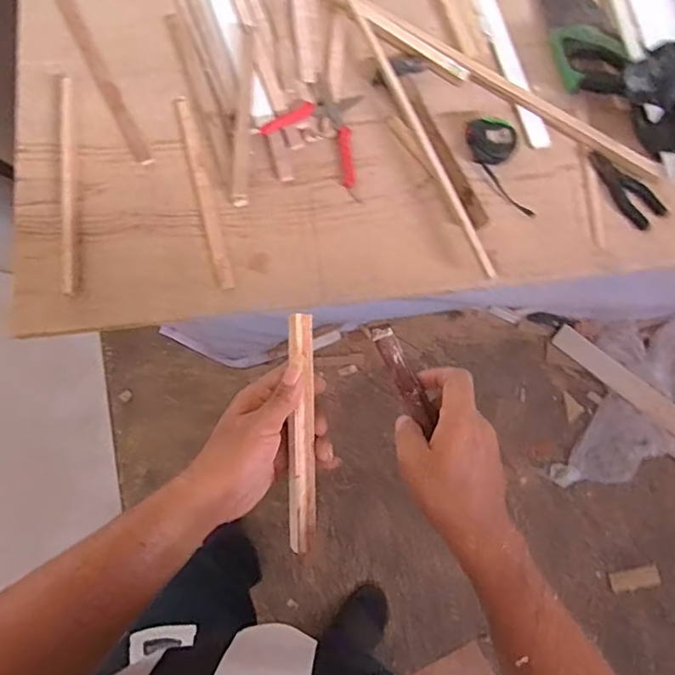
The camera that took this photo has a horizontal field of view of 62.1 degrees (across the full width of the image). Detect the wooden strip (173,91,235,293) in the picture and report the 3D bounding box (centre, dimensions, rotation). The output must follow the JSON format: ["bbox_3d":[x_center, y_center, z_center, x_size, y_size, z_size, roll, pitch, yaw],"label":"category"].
[{"bbox_3d":[-0.206,-0.227,0.841,0.020,0.017,0.330,-15,72,-7],"label":"wooden strip"}]

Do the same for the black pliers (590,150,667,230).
[{"bbox_3d":[0.437,-0.228,0.862,0.049,0.016,0.139,-37,76,-13],"label":"black pliers"}]

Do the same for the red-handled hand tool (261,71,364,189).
[{"bbox_3d":[-0.016,-0.328,0.867,0.152,0.033,0.143,26,72,7],"label":"red-handled hand tool"}]

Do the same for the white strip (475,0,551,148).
[{"bbox_3d":[0.247,-0.594,0.953,0.039,0.011,0.614,-11,71,-5],"label":"white strip"}]

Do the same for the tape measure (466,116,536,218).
[{"bbox_3d":[0.252,-0.262,0.859,0.073,0.034,0.167,-19,86,-8],"label":"tape measure"}]

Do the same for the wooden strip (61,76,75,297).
[{"bbox_3d":[-0.401,-0.234,0.828,0.017,0.010,0.364,-8,71,-4],"label":"wooden strip"}]

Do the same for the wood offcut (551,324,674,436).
[{"bbox_3d":[0.791,0.120,1.545,0.430,0.027,0.073,40,77,9],"label":"wood offcut"}]

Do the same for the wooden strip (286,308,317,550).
[{"bbox_3d":[-0.031,0.083,0.491,0.023,0.013,0.204,0,88,-2],"label":"wooden strip"}]

